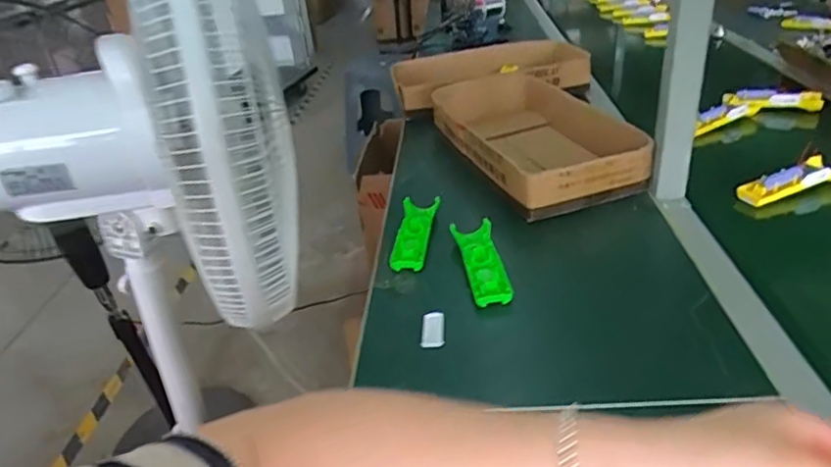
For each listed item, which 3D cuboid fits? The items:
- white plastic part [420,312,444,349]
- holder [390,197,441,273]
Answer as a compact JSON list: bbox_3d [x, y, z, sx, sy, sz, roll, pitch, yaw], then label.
[{"bbox_3d":[0.019,0.107,0.647,0.024,0.011,0.049,-4,31,5],"label":"white plastic part"},{"bbox_3d":[-0.001,-0.003,0.812,0.049,0.021,0.157,-1,31,10],"label":"holder"}]

